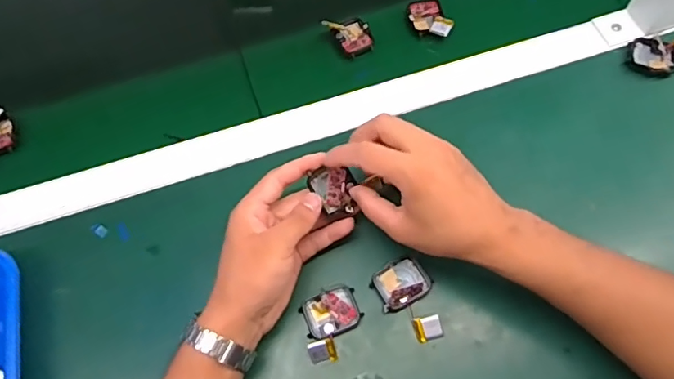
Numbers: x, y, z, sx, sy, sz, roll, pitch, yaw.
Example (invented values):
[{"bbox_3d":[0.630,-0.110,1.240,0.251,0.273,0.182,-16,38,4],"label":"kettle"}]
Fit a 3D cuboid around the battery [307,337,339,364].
[{"bbox_3d":[-0.011,0.132,0.416,0.022,0.005,0.018,-15,66,-4],"label":"battery"}]

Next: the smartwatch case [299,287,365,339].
[{"bbox_3d":[-0.005,0.103,0.429,0.047,0.007,0.037,-21,67,-7],"label":"smartwatch case"}]

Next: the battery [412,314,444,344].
[{"bbox_3d":[0.076,0.115,0.423,0.023,0.010,0.019,-12,66,-3],"label":"battery"}]

